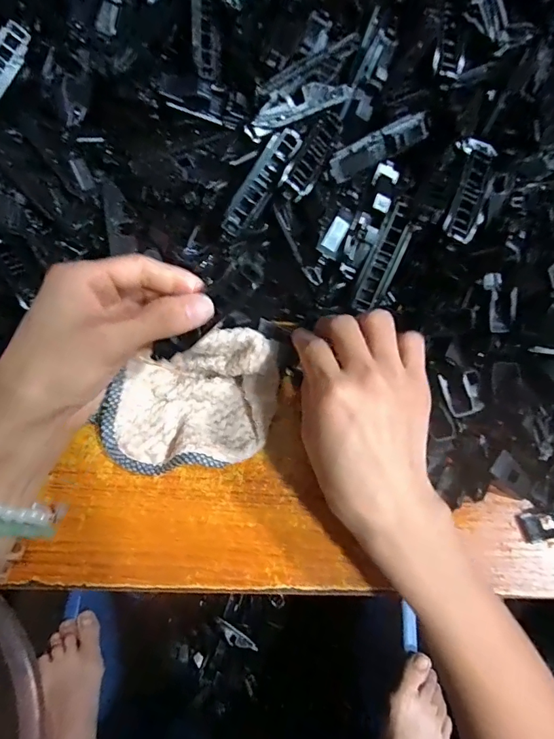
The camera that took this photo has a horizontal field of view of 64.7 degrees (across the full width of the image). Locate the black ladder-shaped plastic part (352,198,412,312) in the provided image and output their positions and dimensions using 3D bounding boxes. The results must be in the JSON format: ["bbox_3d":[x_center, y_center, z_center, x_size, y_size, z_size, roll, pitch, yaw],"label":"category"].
[{"bbox_3d":[0.072,-0.074,0.294,0.021,0.004,0.073,24,103,8],"label":"black ladder-shaped plastic part"}]

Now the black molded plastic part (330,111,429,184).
[{"bbox_3d":[0.069,-0.148,0.287,0.074,0.010,0.020,-29,73,-11],"label":"black molded plastic part"}]

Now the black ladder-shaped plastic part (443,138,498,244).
[{"bbox_3d":[0.130,-0.122,0.293,0.026,0.015,0.088,16,70,5],"label":"black ladder-shaped plastic part"}]

